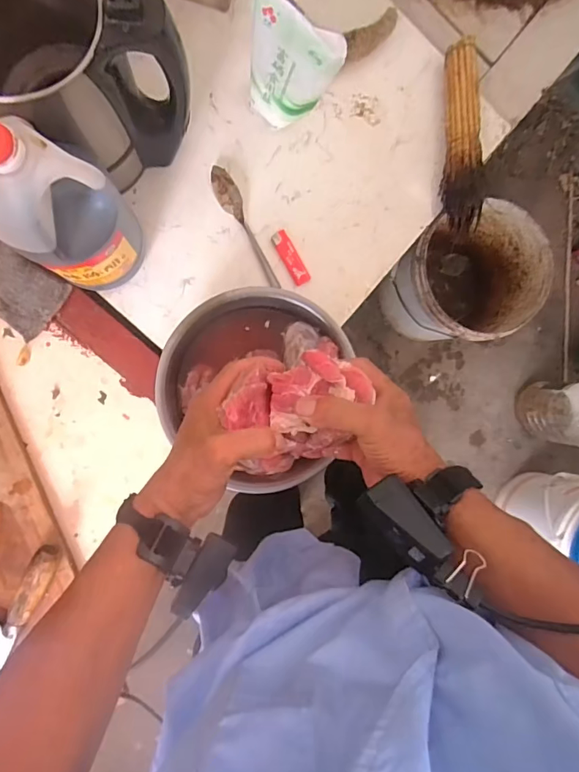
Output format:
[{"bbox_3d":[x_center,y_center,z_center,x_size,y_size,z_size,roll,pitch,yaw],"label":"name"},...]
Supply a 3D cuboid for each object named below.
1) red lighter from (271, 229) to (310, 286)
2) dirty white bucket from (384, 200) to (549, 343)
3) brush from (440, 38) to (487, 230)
[{"bbox_3d":[0.002,-0.177,0.651,0.022,0.010,0.077,-30,94,-5],"label":"red lighter"},{"bbox_3d":[0.419,-0.249,1.176,0.294,0.328,0.280,0,91,-7],"label":"dirty white bucket"},{"bbox_3d":[0.237,-0.341,0.652,0.042,0.049,0.247,-1,91,-7],"label":"brush"}]

